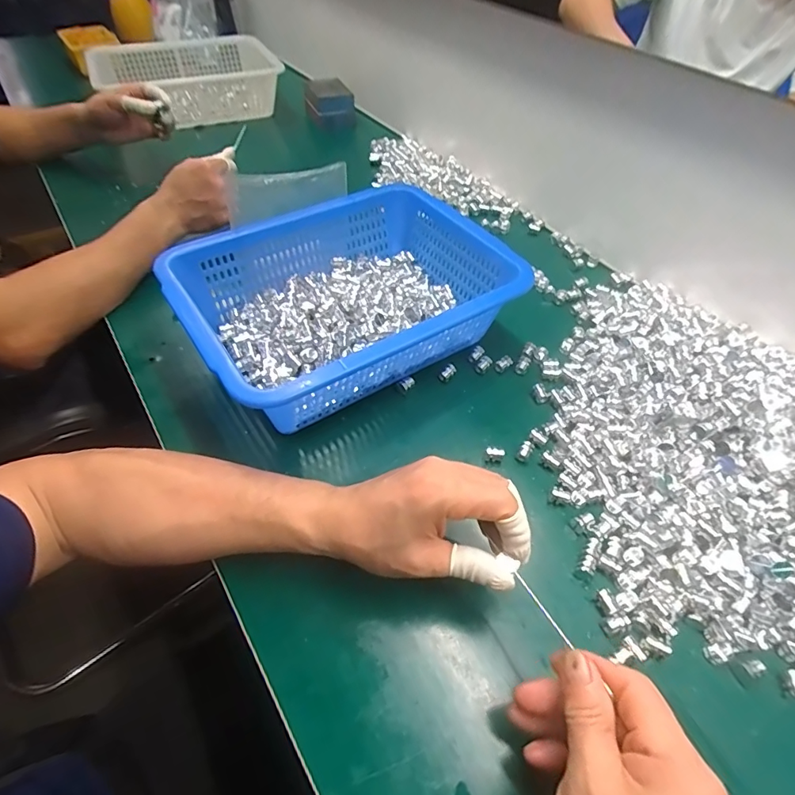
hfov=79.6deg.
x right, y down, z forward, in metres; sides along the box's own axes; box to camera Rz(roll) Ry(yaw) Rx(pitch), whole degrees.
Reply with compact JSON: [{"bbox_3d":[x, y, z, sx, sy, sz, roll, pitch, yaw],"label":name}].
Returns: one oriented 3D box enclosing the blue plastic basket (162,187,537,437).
[{"bbox_3d":[-0.048,-0.093,0.477,0.295,0.103,0.219,-28,57,-24],"label":"blue plastic basket"}]

